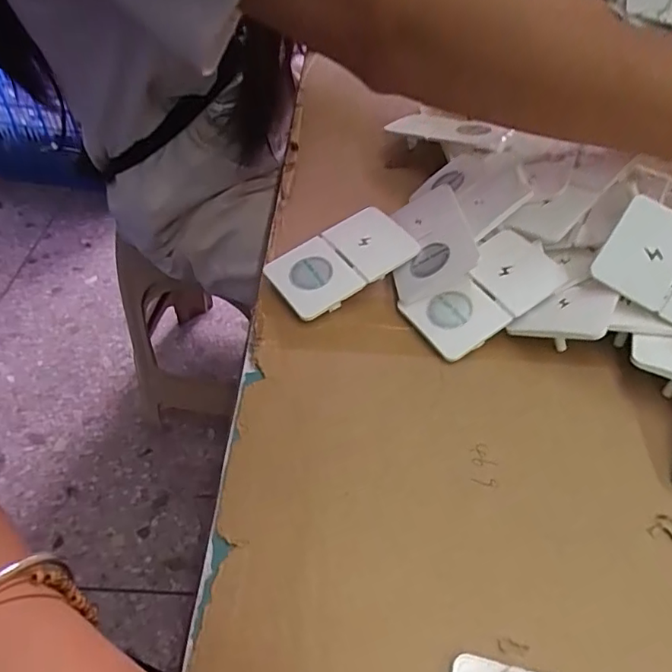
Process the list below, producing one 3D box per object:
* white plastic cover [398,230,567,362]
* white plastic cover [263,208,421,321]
[{"bbox_3d":[0.085,-0.026,0.316,0.088,0.007,0.049,-34,62,-12],"label":"white plastic cover"},{"bbox_3d":[0.001,-0.046,0.334,0.085,0.008,0.052,-31,56,-16],"label":"white plastic cover"}]

